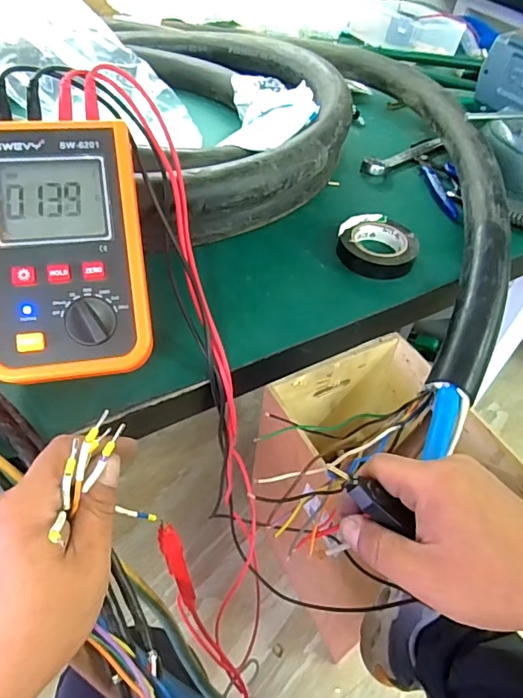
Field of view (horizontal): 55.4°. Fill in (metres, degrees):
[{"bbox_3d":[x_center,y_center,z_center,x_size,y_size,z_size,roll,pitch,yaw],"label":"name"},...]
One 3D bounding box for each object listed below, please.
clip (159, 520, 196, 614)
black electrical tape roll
[{"bbox_3d":[-0.056,0.149,0.337,0.013,0.080,0.008,-23,30,-24],"label":"clip"},{"bbox_3d":[0.107,-0.095,0.463,0.069,0.020,0.069,3,48,-4],"label":"black electrical tape roll"}]

